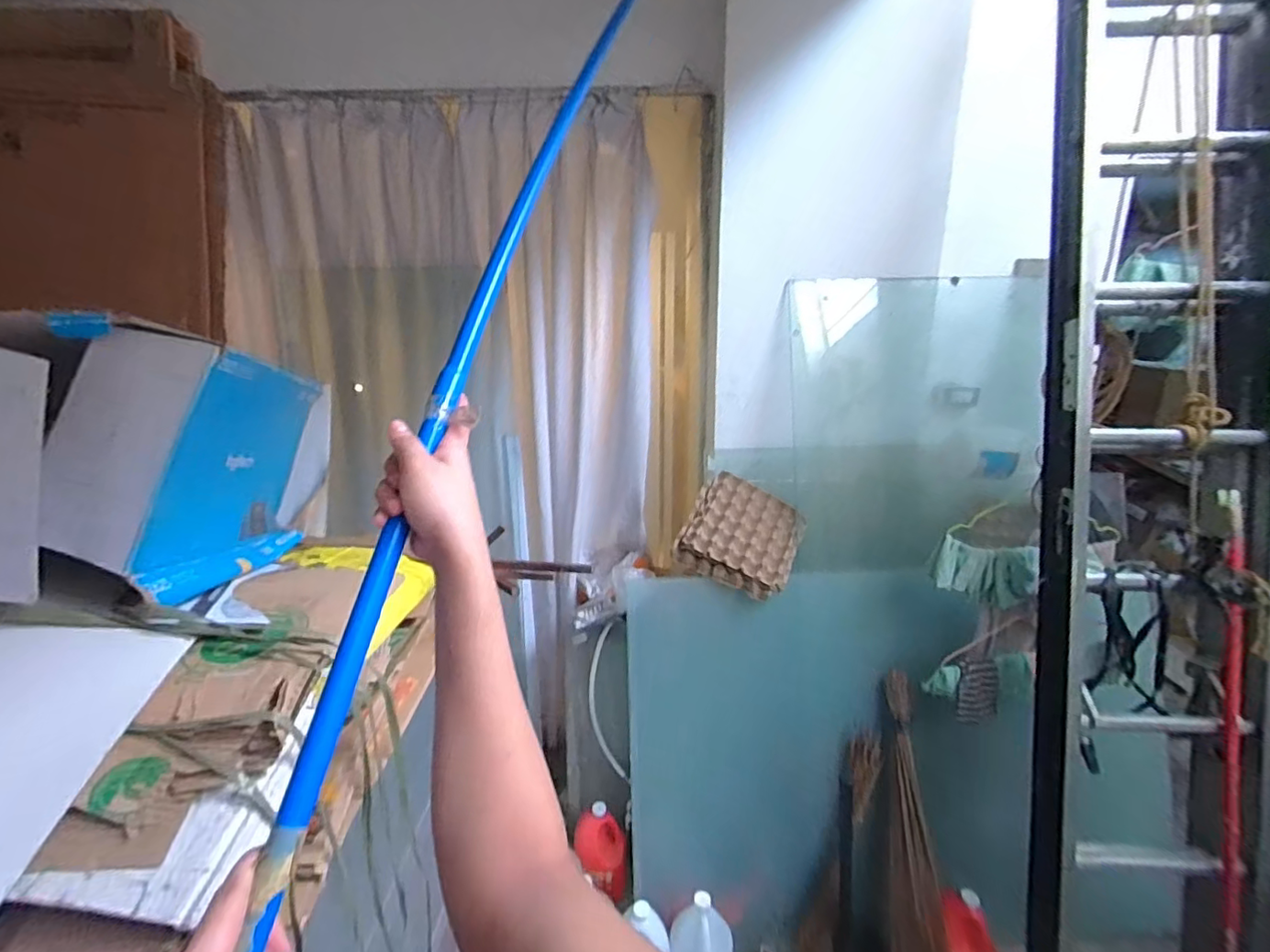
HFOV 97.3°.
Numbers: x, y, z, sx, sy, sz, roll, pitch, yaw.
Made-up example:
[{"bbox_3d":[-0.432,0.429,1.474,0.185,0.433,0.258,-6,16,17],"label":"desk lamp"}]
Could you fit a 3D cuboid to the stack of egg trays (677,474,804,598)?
[{"bbox_3d":[0.309,0.162,1.605,0.307,0.086,0.316,26,54,10],"label":"stack of egg trays"}]

